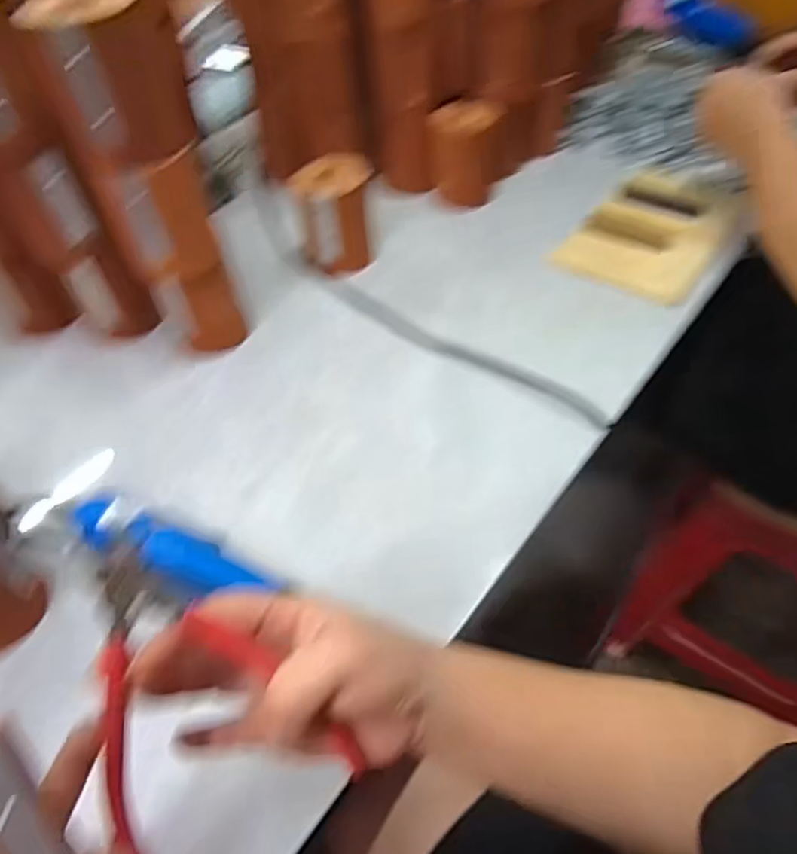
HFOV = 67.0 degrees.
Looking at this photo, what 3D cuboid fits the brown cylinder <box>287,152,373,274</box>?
[{"bbox_3d":[-0.070,-0.232,0.663,0.080,0.093,0.074,-7,52,-4],"label":"brown cylinder"}]

